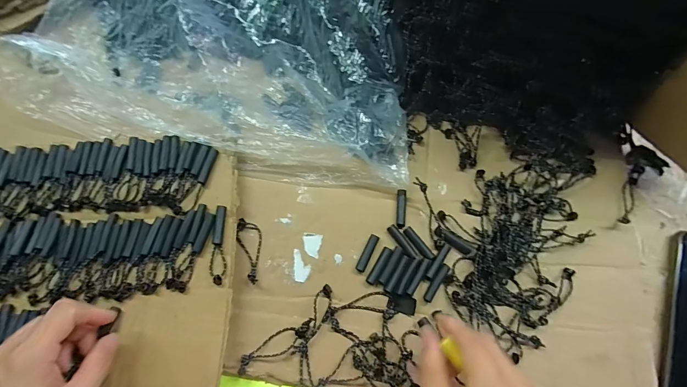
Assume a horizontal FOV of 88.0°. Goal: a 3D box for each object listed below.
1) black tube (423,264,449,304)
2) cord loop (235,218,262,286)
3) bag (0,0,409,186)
[{"bbox_3d":[0.086,0.082,0.329,0.008,0.004,0.039,31,71,12],"label":"black tube"},{"bbox_3d":[-0.091,0.054,0.341,0.024,0.009,0.062,-2,68,0],"label":"cord loop"},{"bbox_3d":[-0.100,-0.281,0.402,0.424,0.102,0.481,14,69,6],"label":"bag"}]

